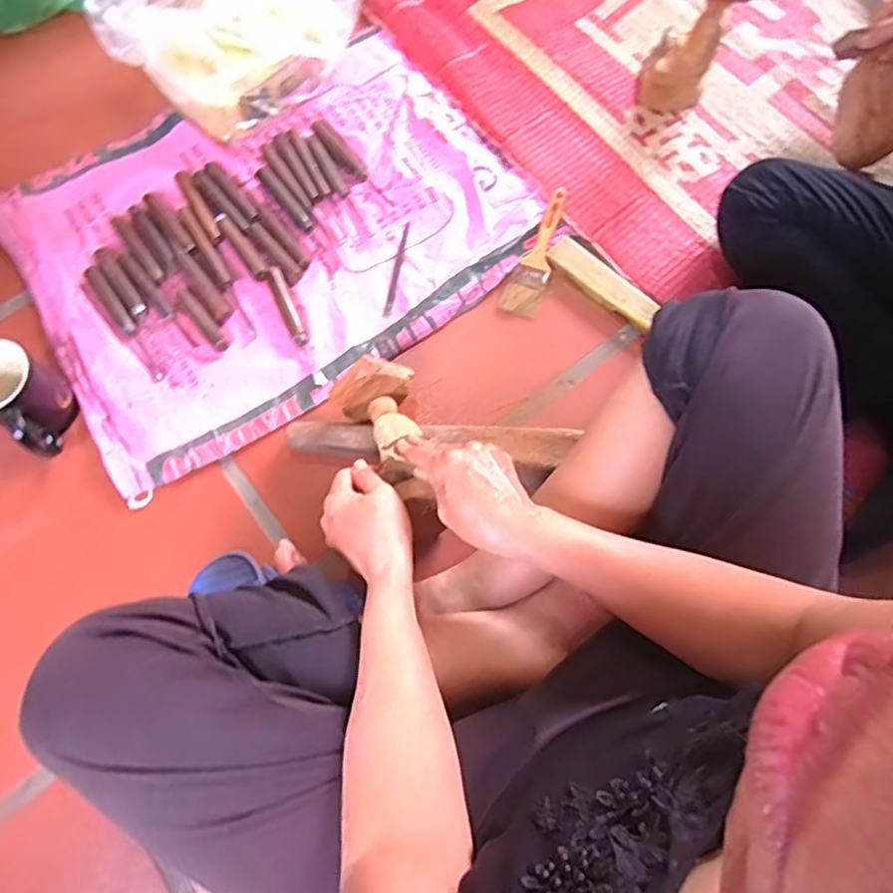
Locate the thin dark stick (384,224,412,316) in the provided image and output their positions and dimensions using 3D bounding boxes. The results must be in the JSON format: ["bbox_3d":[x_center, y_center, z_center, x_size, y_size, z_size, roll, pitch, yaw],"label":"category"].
[{"bbox_3d":[-0.064,-0.225,0.794,0.011,0.007,0.136,8,72,5],"label":"thin dark stick"}]

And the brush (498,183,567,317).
[{"bbox_3d":[0.116,-0.246,0.785,0.045,0.014,0.180,19,73,8],"label":"brush"}]

